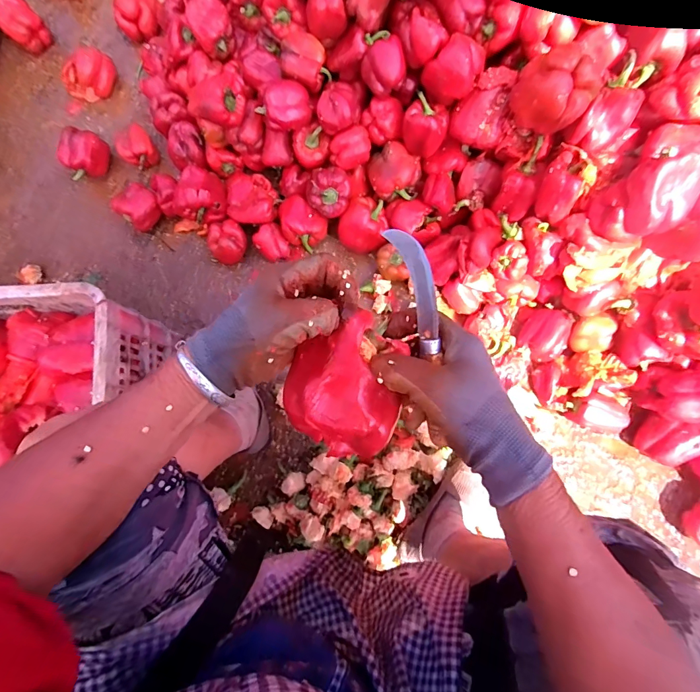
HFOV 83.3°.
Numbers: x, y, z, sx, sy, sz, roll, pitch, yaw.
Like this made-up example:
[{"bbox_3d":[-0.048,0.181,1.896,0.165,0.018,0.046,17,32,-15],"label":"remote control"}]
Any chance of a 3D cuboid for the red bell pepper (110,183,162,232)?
[{"bbox_3d":[-0.437,-0.286,0.825,0.071,0.075,0.079,36,82,7],"label":"red bell pepper"}]

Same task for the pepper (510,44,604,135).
[{"bbox_3d":[0.309,-0.387,0.596,0.113,0.088,0.084,26,81,6],"label":"pepper"}]

